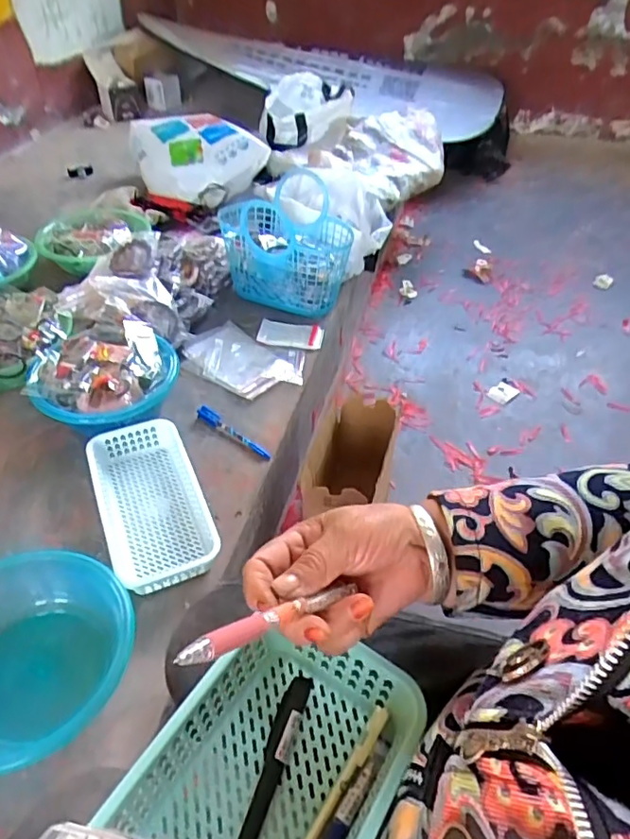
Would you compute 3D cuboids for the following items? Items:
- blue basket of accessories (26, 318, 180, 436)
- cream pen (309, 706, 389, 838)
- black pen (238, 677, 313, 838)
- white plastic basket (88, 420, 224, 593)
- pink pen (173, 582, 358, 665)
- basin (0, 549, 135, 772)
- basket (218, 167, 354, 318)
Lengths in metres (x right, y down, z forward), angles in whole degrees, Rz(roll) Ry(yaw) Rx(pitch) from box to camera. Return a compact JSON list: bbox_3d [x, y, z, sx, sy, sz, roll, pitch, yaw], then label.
[{"bbox_3d":[-0.344,-0.070,0.925,0.211,0.081,0.235,5,43,5],"label":"blue basket of accessories"},{"bbox_3d":[0.007,0.237,0.335,0.009,0.006,0.143,26,49,22],"label":"cream pen"},{"bbox_3d":[-0.031,0.226,0.344,0.016,0.016,0.141,14,46,12],"label":"black pen"},{"bbox_3d":[-0.224,0.112,0.778,0.136,0.047,0.267,-18,48,-19],"label":"white plastic basket"},{"bbox_3d":[-0.018,0.100,0.282,0.012,0.007,0.124,38,21,31],"label":"pink pen"},{"bbox_3d":[-0.307,0.257,0.602,0.202,0.085,0.220,1,45,-1],"label":"basin"},{"bbox_3d":[-0.064,-0.361,1.148,0.233,0.164,0.272,-9,46,-10],"label":"basket"}]

